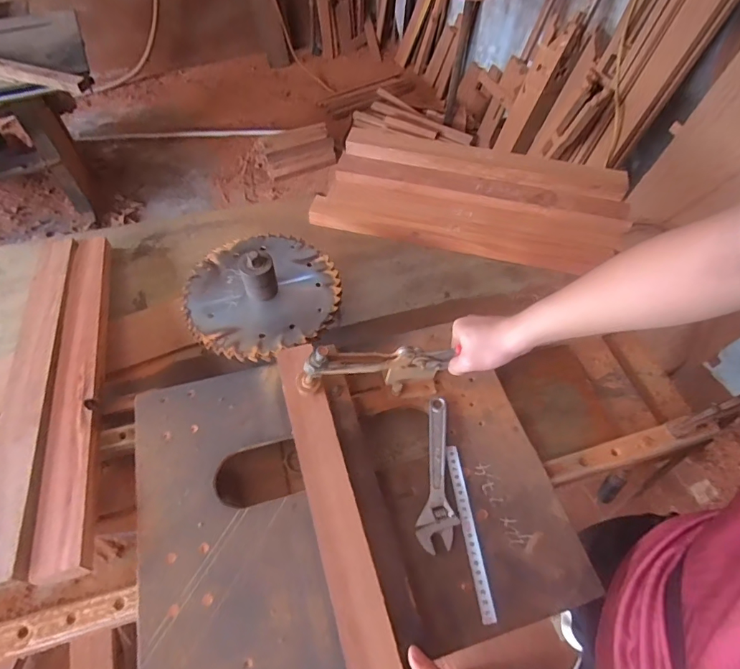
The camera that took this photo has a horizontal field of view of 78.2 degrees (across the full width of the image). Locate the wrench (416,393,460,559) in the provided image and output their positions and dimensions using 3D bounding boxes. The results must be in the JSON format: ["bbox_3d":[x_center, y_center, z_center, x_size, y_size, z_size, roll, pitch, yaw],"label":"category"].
[{"bbox_3d":[0.091,0.171,0.582,0.046,0.014,0.195,9,56,5],"label":"wrench"}]

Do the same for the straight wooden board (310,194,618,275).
[{"bbox_3d":[0.160,-0.201,0.884,0.554,0.027,0.075,12,57,7],"label":"straight wooden board"}]

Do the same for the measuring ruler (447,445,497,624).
[{"bbox_3d":[0.118,0.231,0.548,0.016,0.004,0.196,-5,56,-5],"label":"measuring ruler"}]

